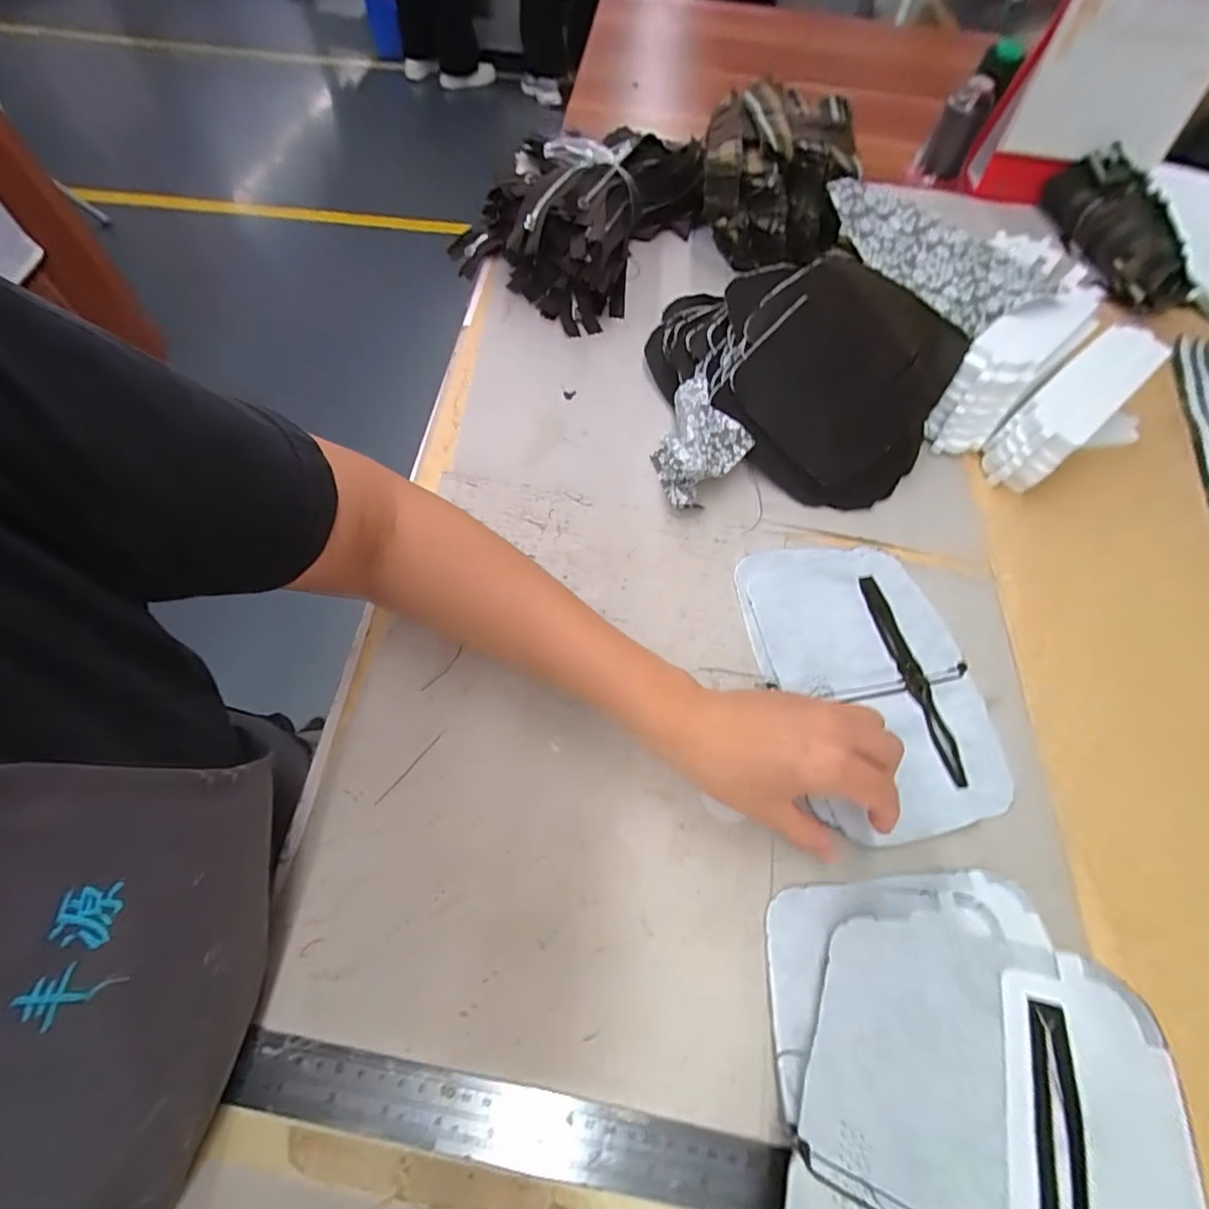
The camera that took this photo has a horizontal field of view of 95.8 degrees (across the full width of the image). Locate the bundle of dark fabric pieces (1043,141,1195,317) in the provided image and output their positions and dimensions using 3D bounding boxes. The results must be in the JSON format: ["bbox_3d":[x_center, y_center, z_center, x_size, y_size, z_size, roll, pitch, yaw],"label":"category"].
[{"bbox_3d":[0.560,-0.406,0.592,0.067,0.071,0.198,-8,63,-8],"label":"bundle of dark fabric pieces"}]

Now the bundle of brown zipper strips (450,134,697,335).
[{"bbox_3d":[-0.013,-0.423,0.570,0.186,0.078,0.280,32,65,13],"label":"bundle of brown zipper strips"}]

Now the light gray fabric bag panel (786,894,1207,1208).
[{"bbox_3d":[0.136,0.231,0.204,0.015,0.129,0.192,45,52,-31],"label":"light gray fabric bag panel"}]

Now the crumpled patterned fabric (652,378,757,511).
[{"bbox_3d":[0.079,-0.126,0.442,0.072,0.042,0.110,19,63,6],"label":"crumpled patterned fabric"}]

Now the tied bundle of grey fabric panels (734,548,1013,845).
[{"bbox_3d":[0.180,0.047,0.379,0.137,0.006,0.204,-11,64,-9],"label":"tied bundle of grey fabric panels"}]

